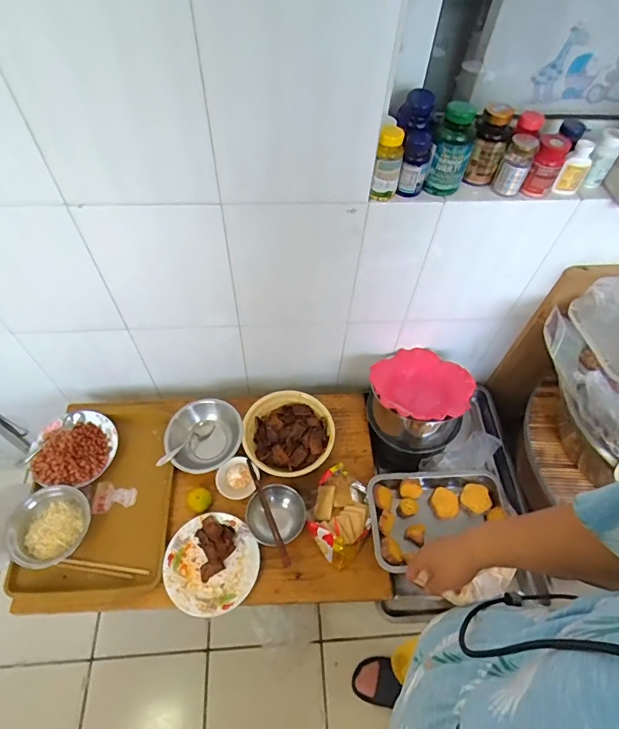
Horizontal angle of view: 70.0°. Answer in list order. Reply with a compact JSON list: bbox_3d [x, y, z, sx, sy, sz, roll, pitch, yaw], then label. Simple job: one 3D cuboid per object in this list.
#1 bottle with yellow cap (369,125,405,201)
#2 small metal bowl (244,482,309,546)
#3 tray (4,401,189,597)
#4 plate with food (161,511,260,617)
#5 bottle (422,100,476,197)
[{"bbox_3d":[0.131,-0.331,0.734,0.043,0.105,0.040,13,56,6],"label":"bottle with yellow cap"},{"bbox_3d":[-0.072,0.333,0.979,0.119,0.053,0.133,40,63,21],"label":"small metal bowl"},{"bbox_3d":[-0.476,0.288,1.028,0.298,0.048,0.441,0,56,-3],"label":"tray"},{"bbox_3d":[-0.212,0.421,0.944,0.197,0.031,0.194,1,56,-2],"label":"plate with food"},{"bbox_3d":[0.237,-0.355,0.735,0.058,0.130,0.059,15,57,7],"label":"bottle"}]

